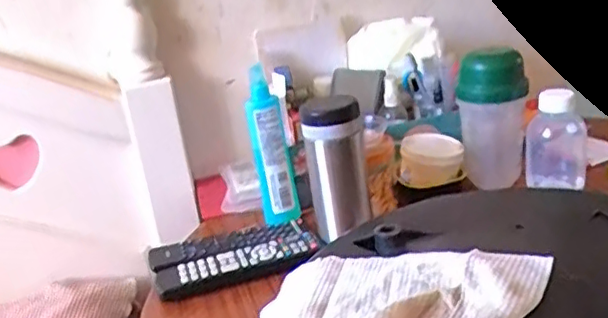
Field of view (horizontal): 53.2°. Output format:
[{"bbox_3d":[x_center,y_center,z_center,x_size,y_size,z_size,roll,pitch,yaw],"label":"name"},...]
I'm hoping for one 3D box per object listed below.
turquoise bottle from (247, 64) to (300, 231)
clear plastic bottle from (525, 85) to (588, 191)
[{"bbox_3d":[-0.042,-0.014,0.771,0.047,0.198,0.031,-8,22,1],"label":"turquoise bottle"},{"bbox_3d":[0.306,-0.019,0.741,0.068,0.129,0.050,2,24,23],"label":"clear plastic bottle"}]

